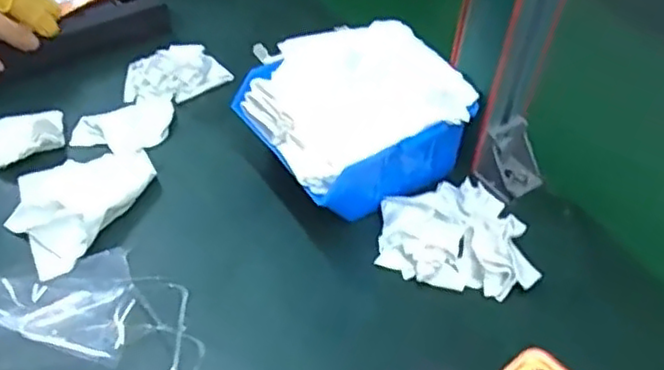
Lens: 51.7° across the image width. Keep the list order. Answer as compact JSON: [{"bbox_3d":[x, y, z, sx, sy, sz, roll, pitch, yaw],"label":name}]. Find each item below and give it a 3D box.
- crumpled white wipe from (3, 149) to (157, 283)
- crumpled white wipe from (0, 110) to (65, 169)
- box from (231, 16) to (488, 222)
[{"bbox_3d":[-0.184,0.004,0.484,0.082,0.021,0.116,21,47,16],"label":"crumpled white wipe"},{"bbox_3d":[-0.237,-0.039,0.522,0.063,0.014,0.042,-18,49,-22],"label":"crumpled white wipe"},{"bbox_3d":[0.012,-0.053,0.502,0.138,0.075,0.143,-23,51,-25],"label":"box"}]

